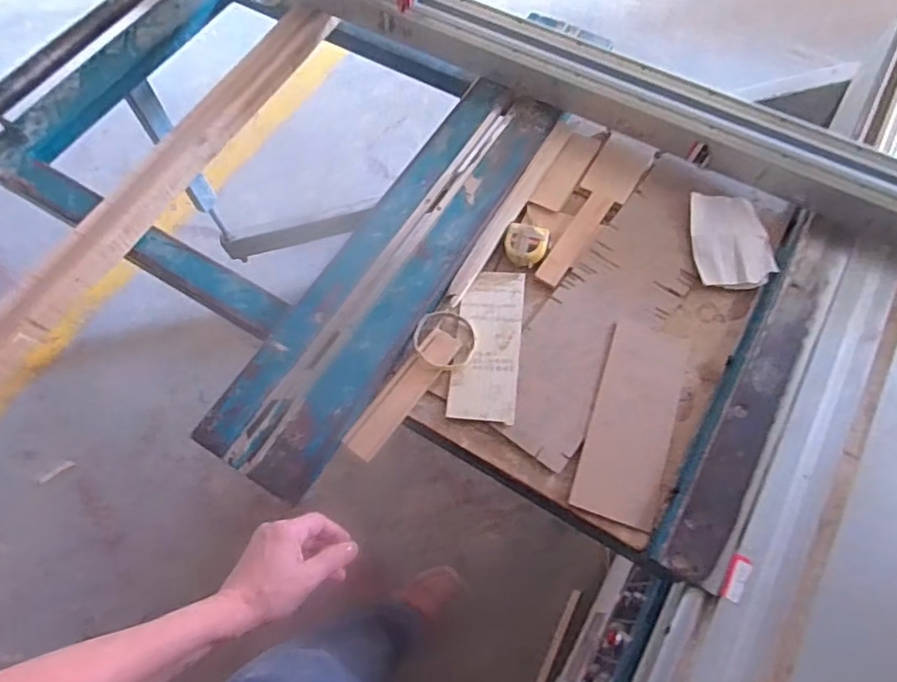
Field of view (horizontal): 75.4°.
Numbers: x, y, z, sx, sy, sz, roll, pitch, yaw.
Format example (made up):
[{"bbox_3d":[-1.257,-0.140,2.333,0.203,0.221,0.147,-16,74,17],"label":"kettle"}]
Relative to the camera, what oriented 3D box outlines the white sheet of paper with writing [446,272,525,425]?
[{"bbox_3d":[0.050,0.001,0.727,0.079,0.007,0.205,6,65,5],"label":"white sheet of paper with writing"}]

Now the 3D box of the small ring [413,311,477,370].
[{"bbox_3d":[-0.003,-0.004,0.724,0.078,0.014,0.078,-1,65,2],"label":"small ring"}]

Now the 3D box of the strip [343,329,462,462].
[{"bbox_3d":[-0.052,0.063,0.704,0.039,0.015,0.180,36,71,17],"label":"strip"}]

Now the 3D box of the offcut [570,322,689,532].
[{"bbox_3d":[0.220,0.091,0.690,0.093,0.011,0.238,17,67,10],"label":"offcut"}]

